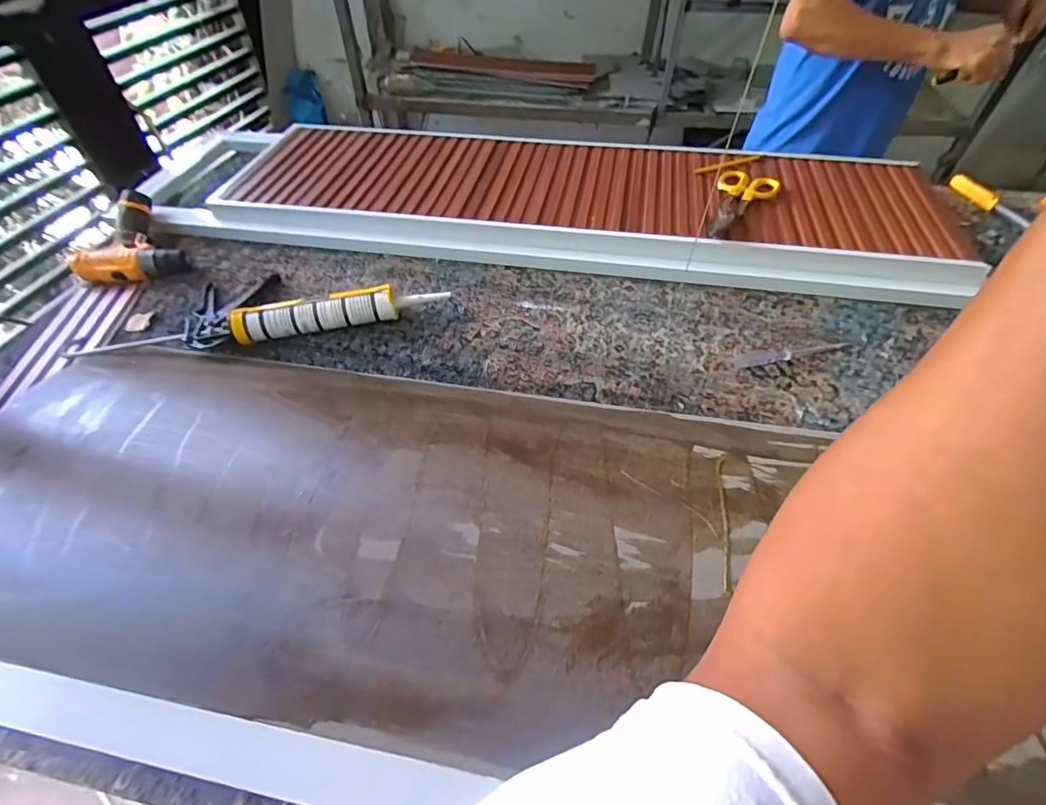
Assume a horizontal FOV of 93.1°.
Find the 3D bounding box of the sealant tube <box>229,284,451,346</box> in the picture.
[{"bbox_3d":[-0.277,-0.143,0.761,0.317,0.050,0.059,-7,50,-6],"label":"sealant tube"}]

